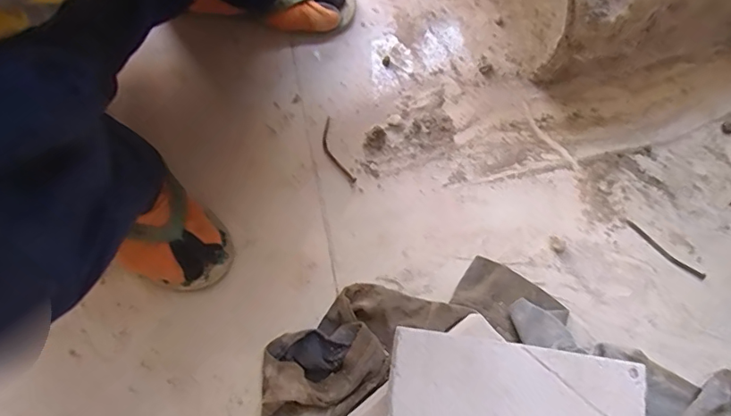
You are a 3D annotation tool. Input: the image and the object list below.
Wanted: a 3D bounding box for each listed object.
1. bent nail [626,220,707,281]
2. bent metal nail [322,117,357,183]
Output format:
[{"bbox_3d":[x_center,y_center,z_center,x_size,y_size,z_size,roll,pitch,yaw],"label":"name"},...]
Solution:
[{"bbox_3d":[0.346,0.050,0.580,0.102,0.004,0.012,39,79,10],"label":"bent nail"},{"bbox_3d":[-0.038,-0.069,0.618,0.021,0.004,0.091,-23,76,-5],"label":"bent metal nail"}]

